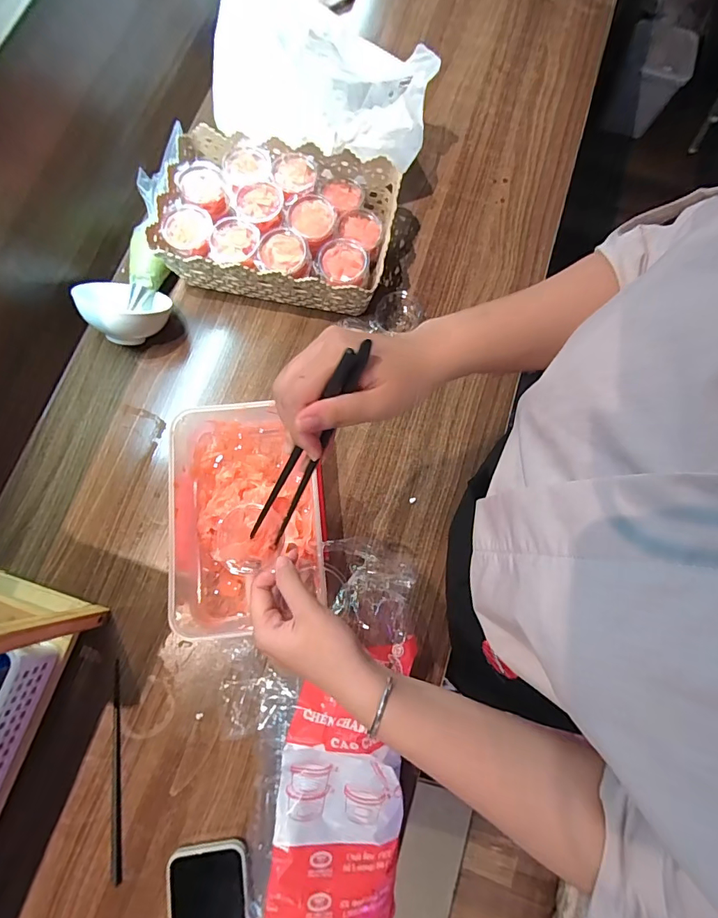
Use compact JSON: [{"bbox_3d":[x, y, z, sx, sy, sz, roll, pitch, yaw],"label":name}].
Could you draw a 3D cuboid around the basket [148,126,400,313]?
[{"bbox_3d":[-0.105,-0.311,0.589,0.289,0.094,0.190,11,77,2],"label":"basket"}]

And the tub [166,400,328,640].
[{"bbox_3d":[-0.138,0.069,0.507,0.188,0.084,0.255,-5,77,-2],"label":"tub"}]

